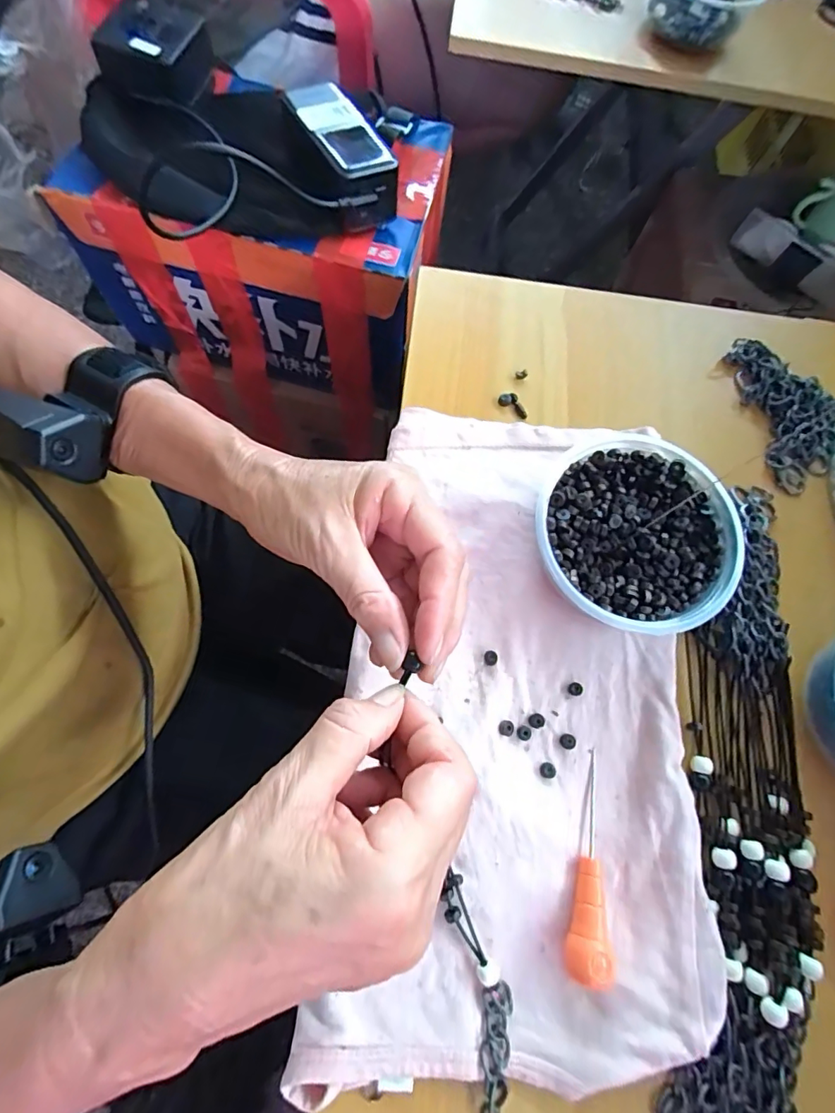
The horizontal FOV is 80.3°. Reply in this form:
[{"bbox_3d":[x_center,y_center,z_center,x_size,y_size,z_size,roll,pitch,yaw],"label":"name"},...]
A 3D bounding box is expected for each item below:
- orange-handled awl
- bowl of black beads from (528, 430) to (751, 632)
[{"bbox_3d":[0.087,0.155,0.251,0.019,0.021,0.100,13,58,2],"label":"orange-handled awl"},{"bbox_3d":[0.120,-0.009,0.285,0.110,0.042,0.109,1,73,-4],"label":"bowl of black beads"}]

